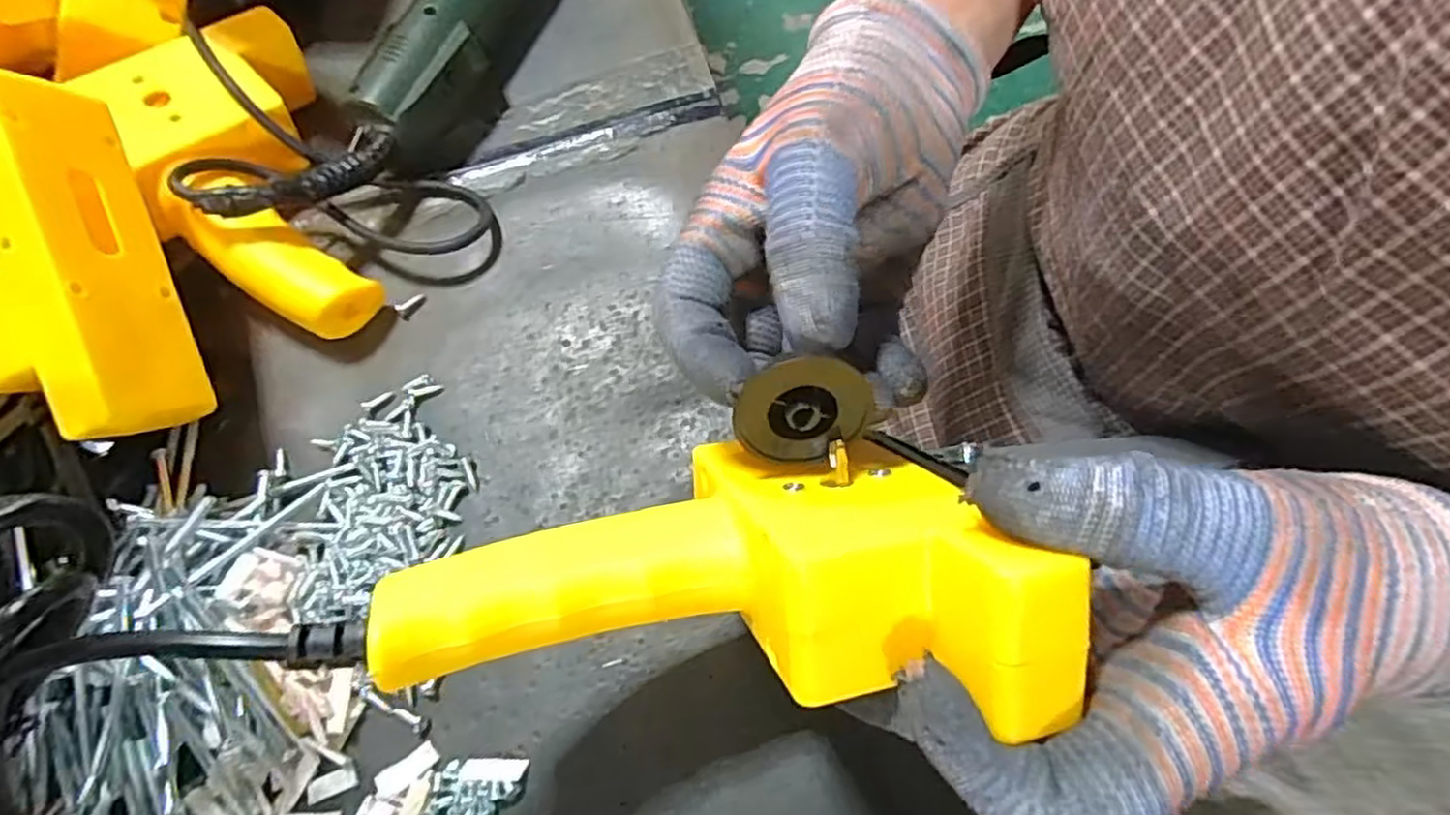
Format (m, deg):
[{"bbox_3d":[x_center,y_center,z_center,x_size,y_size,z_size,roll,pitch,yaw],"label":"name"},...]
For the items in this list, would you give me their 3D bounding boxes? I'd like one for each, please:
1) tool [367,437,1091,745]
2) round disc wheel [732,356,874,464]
[{"bbox_3d":[0.002,0.039,0.195,0.159,0.066,0.075,-3,68,12],"label":"tool"},{"bbox_3d":[0.022,0.001,0.201,0.038,0.036,0.004,-15,41,7],"label":"round disc wheel"}]

